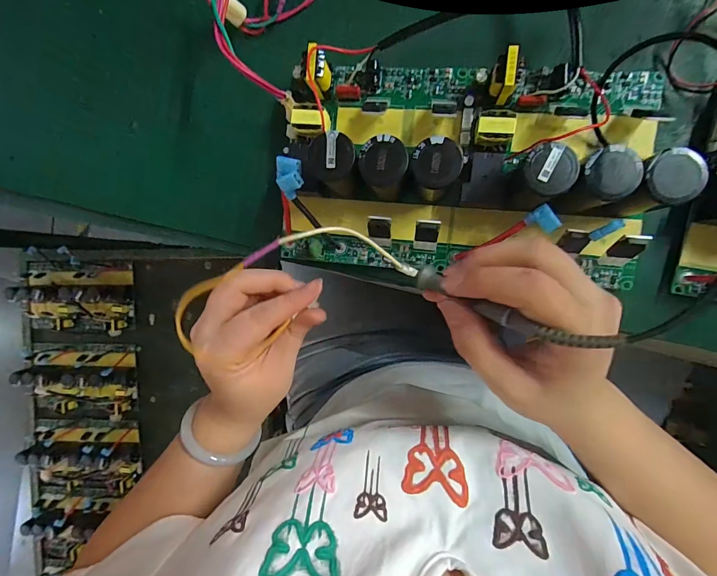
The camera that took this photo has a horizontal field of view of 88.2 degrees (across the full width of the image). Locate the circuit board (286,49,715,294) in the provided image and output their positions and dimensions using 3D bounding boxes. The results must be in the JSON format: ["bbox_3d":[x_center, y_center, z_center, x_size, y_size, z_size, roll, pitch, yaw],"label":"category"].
[{"bbox_3d":[0.071,-0.077,0.231,0.247,0.050,0.144,8,94,8],"label":"circuit board"}]

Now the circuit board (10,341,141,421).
[{"bbox_3d":[-0.580,0.194,0.762,0.247,0.052,0.163,4,94,8],"label":"circuit board"}]

